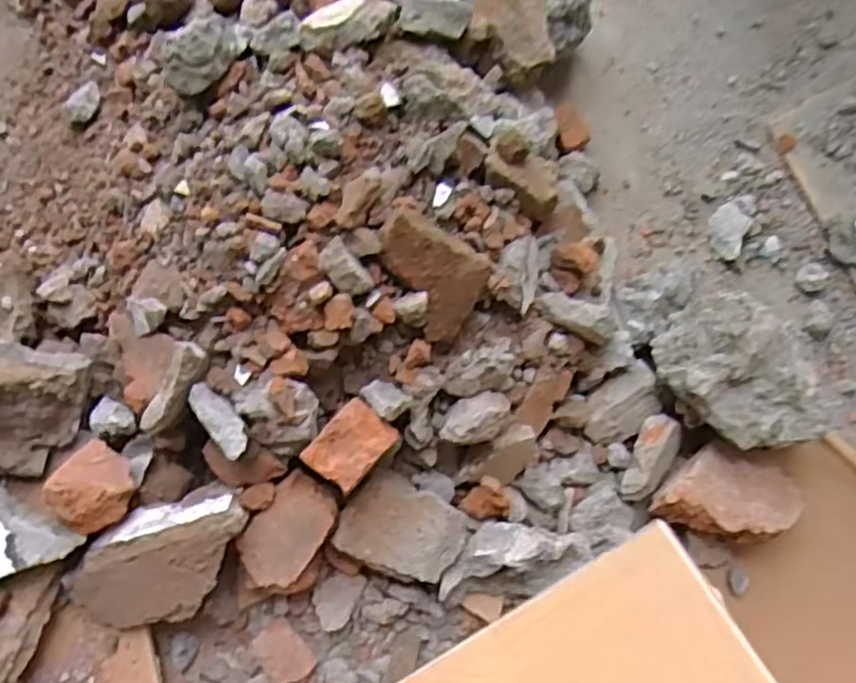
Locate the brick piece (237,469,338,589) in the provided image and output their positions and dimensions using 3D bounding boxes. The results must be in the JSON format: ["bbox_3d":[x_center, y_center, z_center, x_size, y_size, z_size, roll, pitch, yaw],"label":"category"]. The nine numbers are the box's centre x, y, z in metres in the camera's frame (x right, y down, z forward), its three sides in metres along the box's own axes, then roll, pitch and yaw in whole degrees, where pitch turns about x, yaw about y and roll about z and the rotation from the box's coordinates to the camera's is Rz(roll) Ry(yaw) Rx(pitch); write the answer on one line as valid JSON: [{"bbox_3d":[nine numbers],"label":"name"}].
[{"bbox_3d":[-0.107,0.145,0.531,0.051,0.016,0.086,34,83,1],"label":"brick piece"}]

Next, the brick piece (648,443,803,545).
[{"bbox_3d":[0.250,0.127,0.586,0.123,0.063,0.074,8,83,-2],"label":"brick piece"}]

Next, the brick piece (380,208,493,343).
[{"bbox_3d":[-0.002,-0.046,0.494,0.083,0.018,0.067,30,104,-13],"label":"brick piece"}]

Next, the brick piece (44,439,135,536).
[{"bbox_3d":[-0.241,0.103,0.492,0.050,0.050,0.060,-24,85,-5],"label":"brick piece"}]

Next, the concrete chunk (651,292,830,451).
[{"bbox_3d":[0.253,0.027,0.550,0.099,0.066,0.136,-39,87,-6],"label":"concrete chunk"}]

